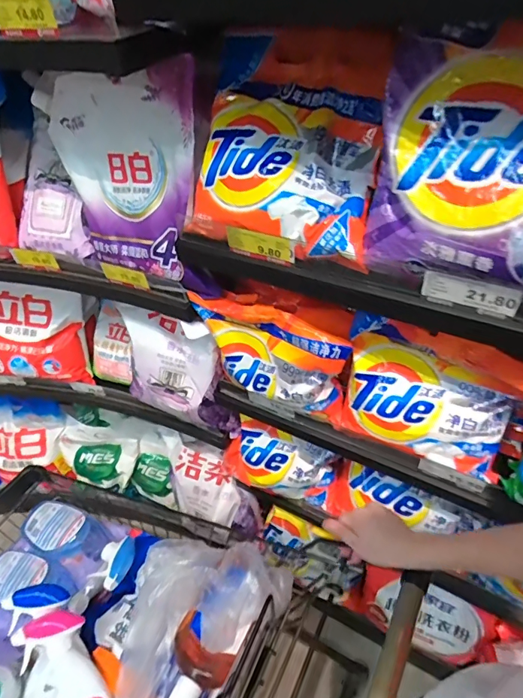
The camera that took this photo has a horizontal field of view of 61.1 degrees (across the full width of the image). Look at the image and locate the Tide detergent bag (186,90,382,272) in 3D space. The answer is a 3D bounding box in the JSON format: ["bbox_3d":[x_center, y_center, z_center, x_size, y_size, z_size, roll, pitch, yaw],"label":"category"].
[{"bbox_3d":[0.028,-0.214,0.531,0.234,0.051,0.186,18,92,16],"label":"Tide detergent bag"}]

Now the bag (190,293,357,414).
[{"bbox_3d":[0.010,0.008,0.695,0.245,0.167,0.067,21,51,23],"label":"bag"}]

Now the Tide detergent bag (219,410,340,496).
[{"bbox_3d":[0.024,0.239,0.927,0.249,0.161,0.079,11,48,16],"label":"Tide detergent bag"}]

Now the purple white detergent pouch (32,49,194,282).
[{"bbox_3d":[-0.207,-0.258,0.646,0.272,0.254,0.091,21,51,24],"label":"purple white detergent pouch"}]

